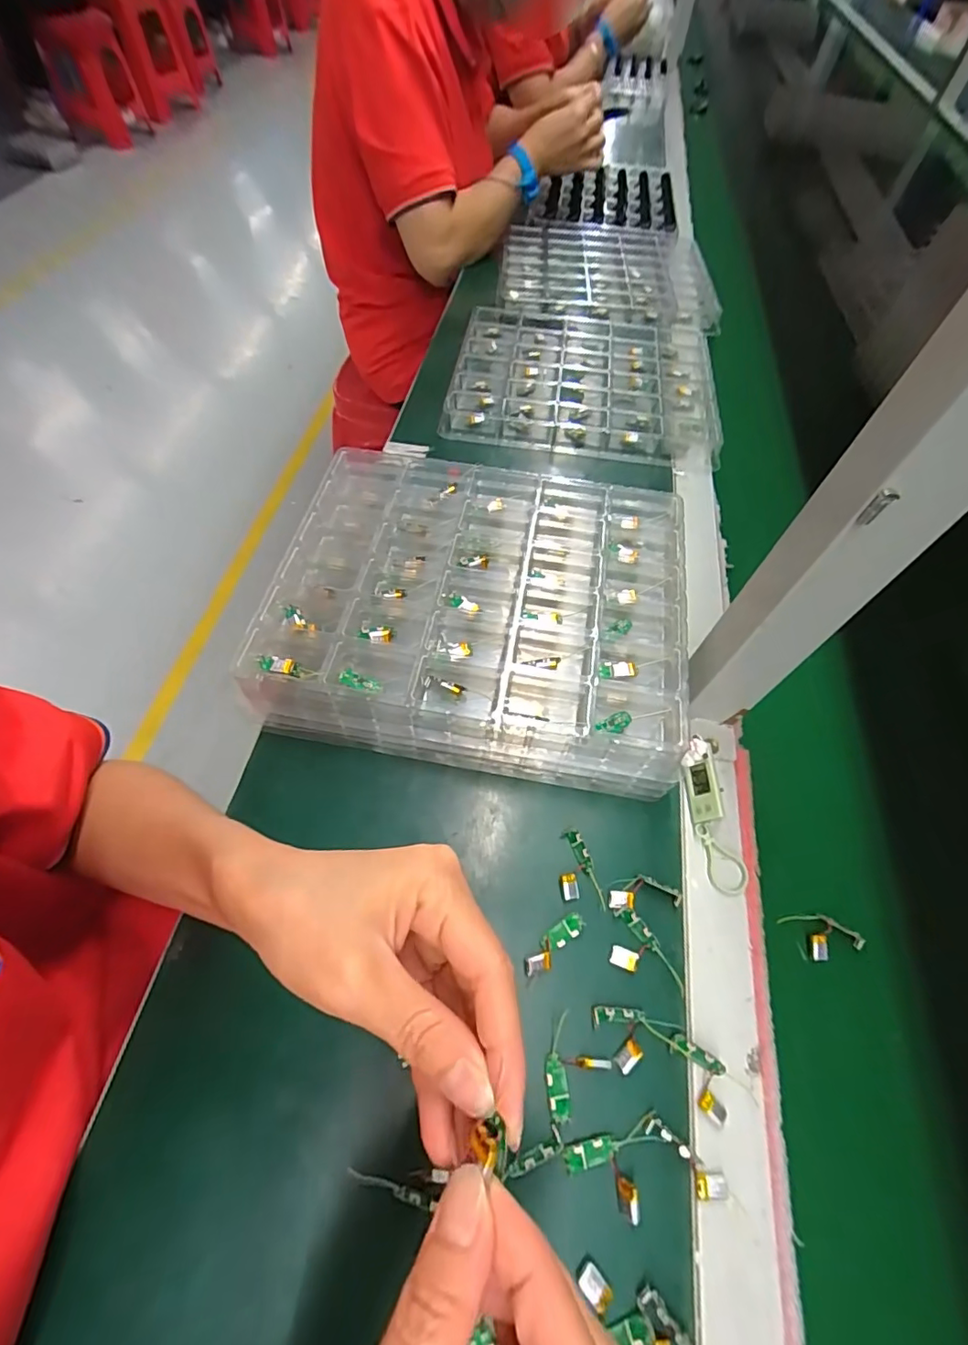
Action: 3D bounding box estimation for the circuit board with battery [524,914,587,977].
[{"bbox_3d":[0.042,0.160,0.311,0.045,0.009,0.013,-38,68,-22],"label":"circuit board with battery"}]

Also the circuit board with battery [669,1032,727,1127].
[{"bbox_3d":[0.119,0.217,0.283,0.022,0.005,0.043,-19,74,-13],"label":"circuit board with battery"}]

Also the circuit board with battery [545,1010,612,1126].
[{"bbox_3d":[0.043,0.211,0.281,0.039,0.008,0.031,-39,68,-22],"label":"circuit board with battery"}]

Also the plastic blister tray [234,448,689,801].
[{"bbox_3d":[-0.003,-0.058,0.412,0.299,0.052,0.255,9,59,3],"label":"plastic blister tray"}]

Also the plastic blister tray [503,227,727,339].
[{"bbox_3d":[0.180,-0.581,0.756,0.301,0.018,0.266,8,59,2],"label":"plastic blister tray"}]

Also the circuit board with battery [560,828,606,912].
[{"bbox_3d":[0.059,0.125,0.335,0.024,0.005,0.048,-5,60,-5],"label":"circuit board with battery"}]

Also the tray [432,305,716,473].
[{"bbox_3d":[0.117,-0.353,0.624,0.289,0.028,0.258,8,59,3],"label":"tray"}]

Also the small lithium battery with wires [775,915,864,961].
[{"bbox_3d":[0.217,0.167,0.340,0.038,0.014,0.028,-14,61,-10],"label":"small lithium battery with wires"}]

